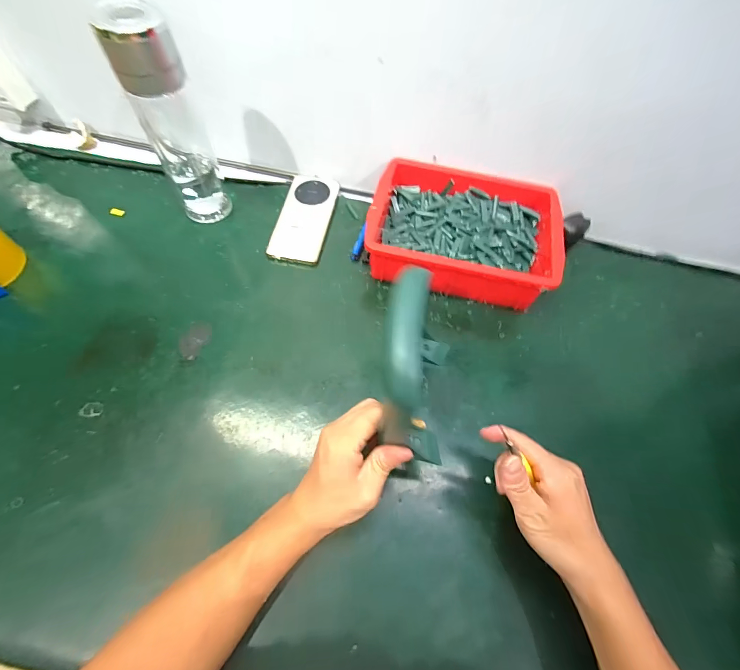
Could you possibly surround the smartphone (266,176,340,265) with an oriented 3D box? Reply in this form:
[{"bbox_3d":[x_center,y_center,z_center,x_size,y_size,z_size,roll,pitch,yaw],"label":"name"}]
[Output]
[{"bbox_3d":[-0.098,-0.184,0.534,0.077,0.010,0.166,10,67,-1],"label":"smartphone"}]

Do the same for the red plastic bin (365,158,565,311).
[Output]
[{"bbox_3d":[0.131,-0.144,0.497,0.255,0.081,0.198,20,62,8],"label":"red plastic bin"}]

